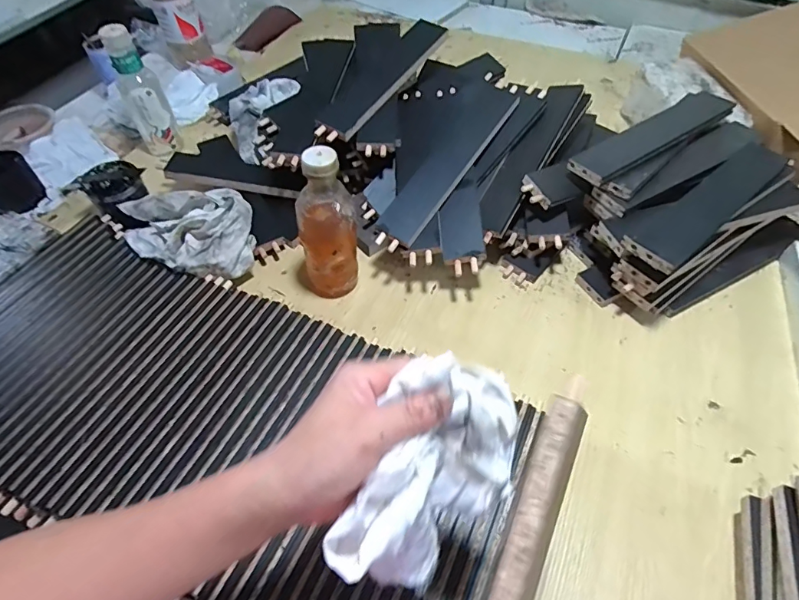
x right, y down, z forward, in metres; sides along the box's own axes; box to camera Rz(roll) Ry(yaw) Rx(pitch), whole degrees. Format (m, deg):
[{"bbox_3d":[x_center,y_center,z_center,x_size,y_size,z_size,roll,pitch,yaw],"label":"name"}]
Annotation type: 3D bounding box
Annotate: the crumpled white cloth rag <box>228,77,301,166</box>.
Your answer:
[{"bbox_3d":[-0.243,-0.324,0.809,0.091,0.049,0.199,11,56,10],"label":"crumpled white cloth rag"}]

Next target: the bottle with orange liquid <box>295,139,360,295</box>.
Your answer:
[{"bbox_3d":[-0.092,-0.088,0.583,0.080,0.201,0.066,-8,54,-3],"label":"bottle with orange liquid"}]

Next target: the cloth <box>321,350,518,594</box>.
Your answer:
[{"bbox_3d":[0.021,0.112,0.290,0.083,0.106,0.126,17,57,14],"label":"cloth"}]

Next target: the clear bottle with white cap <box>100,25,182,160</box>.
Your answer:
[{"bbox_3d":[-0.426,-0.337,0.780,0.067,0.188,0.066,-30,58,-18],"label":"clear bottle with white cap"}]

